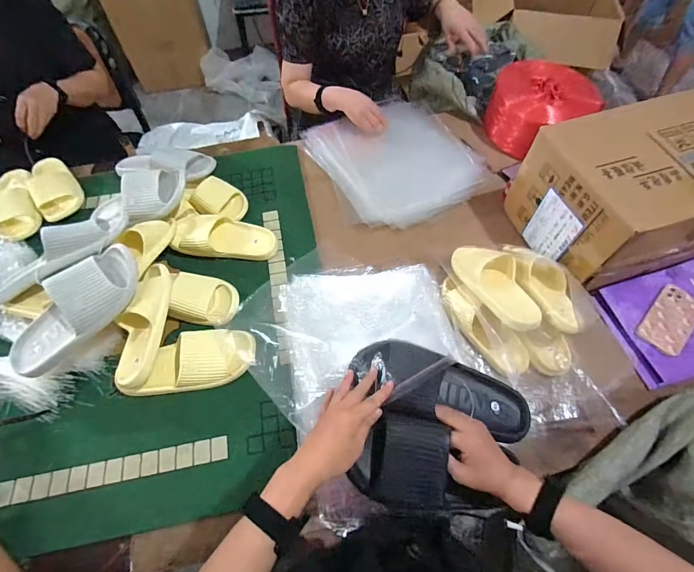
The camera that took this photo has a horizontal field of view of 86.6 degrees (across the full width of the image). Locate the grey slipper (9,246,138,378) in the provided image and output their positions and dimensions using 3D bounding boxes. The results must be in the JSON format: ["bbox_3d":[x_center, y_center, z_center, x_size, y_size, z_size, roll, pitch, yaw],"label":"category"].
[{"bbox_3d":[-0.505,0.041,0.698,0.123,0.080,0.281,44,84,-12],"label":"grey slipper"}]

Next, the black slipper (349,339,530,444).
[{"bbox_3d":[0.142,0.150,0.531,0.258,0.062,0.108,19,61,-10],"label":"black slipper"}]

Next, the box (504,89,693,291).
[{"bbox_3d":[0.597,-0.189,0.754,0.374,0.225,0.276,-12,61,-7],"label":"box"}]

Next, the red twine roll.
[{"bbox_3d":[0.518,-0.483,1.010,0.234,0.146,0.221,-19,63,-11],"label":"red twine roll"}]

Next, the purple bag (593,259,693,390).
[{"bbox_3d":[0.700,0.060,0.752,0.306,0.037,0.216,-20,63,-1],"label":"purple bag"}]

